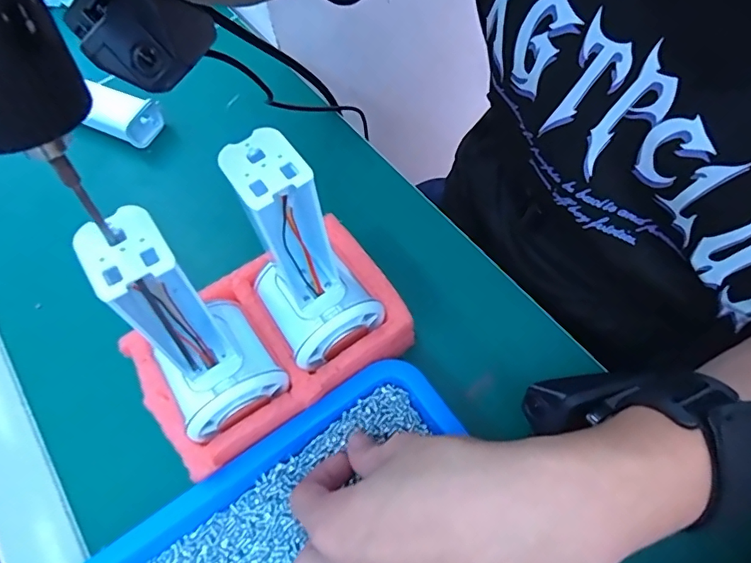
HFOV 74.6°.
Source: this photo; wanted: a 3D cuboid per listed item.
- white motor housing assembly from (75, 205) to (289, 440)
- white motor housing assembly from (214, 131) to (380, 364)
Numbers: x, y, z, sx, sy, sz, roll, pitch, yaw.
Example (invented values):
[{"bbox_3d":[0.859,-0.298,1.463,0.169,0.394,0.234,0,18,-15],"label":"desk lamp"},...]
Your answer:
[{"bbox_3d":[-0.088,0.017,0.219,0.052,0.126,0.065,-35,64,-15],"label":"white motor housing assembly"},{"bbox_3d":[-0.036,-0.012,0.230,0.048,0.123,0.053,-34,64,-15],"label":"white motor housing assembly"}]

